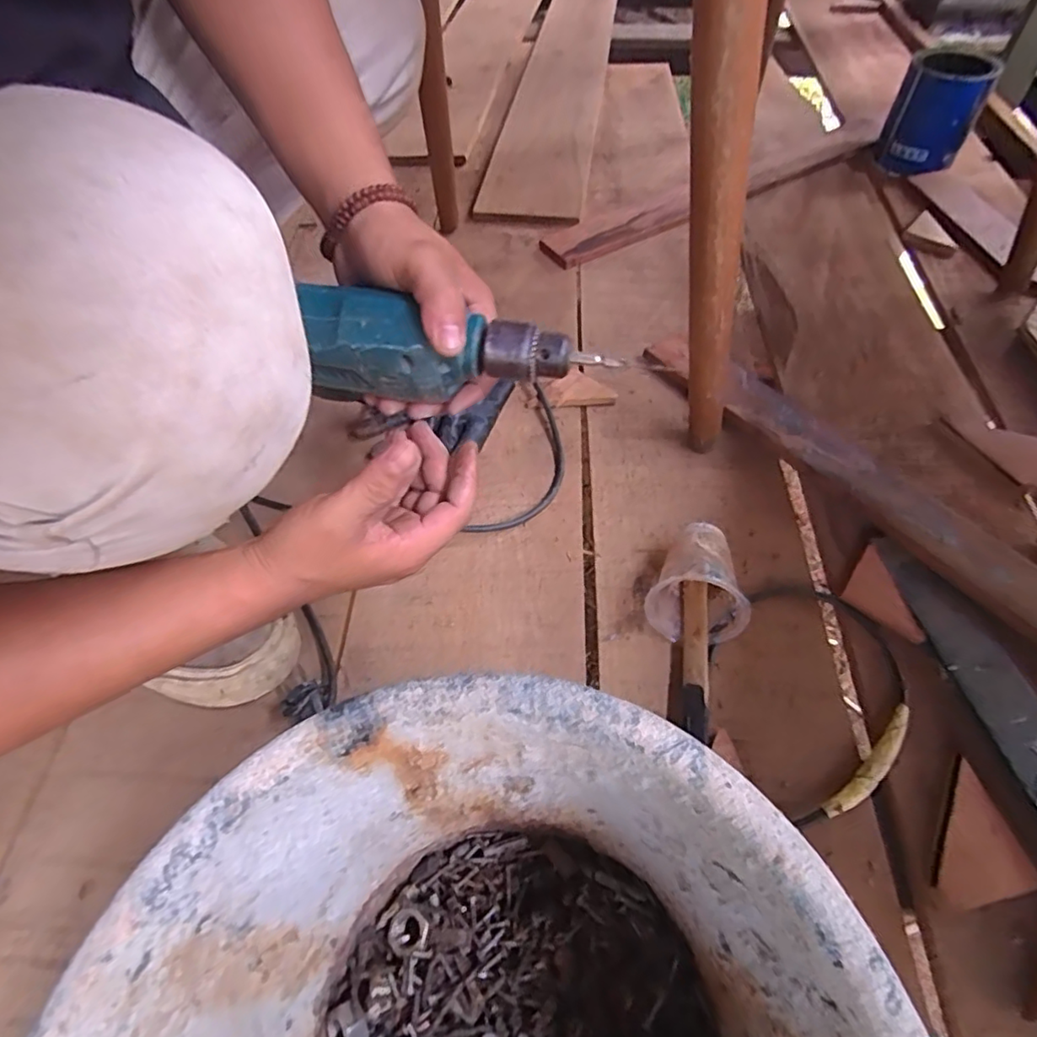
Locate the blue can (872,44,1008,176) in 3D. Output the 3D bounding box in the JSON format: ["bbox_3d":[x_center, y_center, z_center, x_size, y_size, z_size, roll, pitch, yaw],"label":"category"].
[{"bbox_3d":[0.574,-0.559,0.796,0.113,0.136,0.099,24,60,19],"label":"blue can"}]

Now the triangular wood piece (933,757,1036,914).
[{"bbox_3d":[0.282,0.204,0.371,0.055,0.007,0.071,-28,60,17],"label":"triangular wood piece"}]

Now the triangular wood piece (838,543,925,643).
[{"bbox_3d":[0.278,0.061,0.458,0.041,0.015,0.081,-3,55,1],"label":"triangular wood piece"}]

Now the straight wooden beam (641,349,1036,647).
[{"bbox_3d":[0.338,0.003,0.487,0.068,0.024,0.582,-31,59,-17],"label":"straight wooden beam"}]

